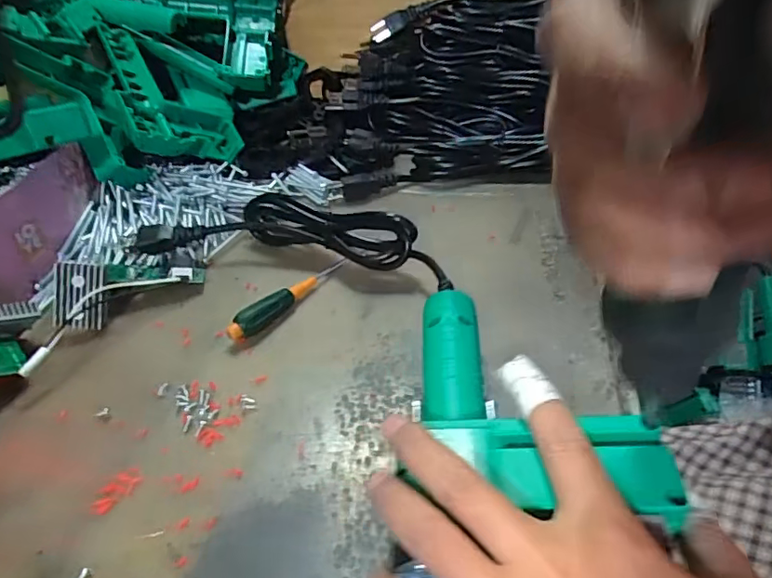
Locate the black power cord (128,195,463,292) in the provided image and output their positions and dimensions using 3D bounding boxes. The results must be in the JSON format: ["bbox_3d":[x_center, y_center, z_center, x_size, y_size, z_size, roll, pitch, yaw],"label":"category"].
[{"bbox_3d":[-0.079,-0.042,0.422,0.264,0.046,0.058,7,42,14],"label":"black power cord"}]

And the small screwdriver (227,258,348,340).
[{"bbox_3d":[-0.069,0.005,0.389,0.014,0.016,0.105,27,50,33],"label":"small screwdriver"}]

